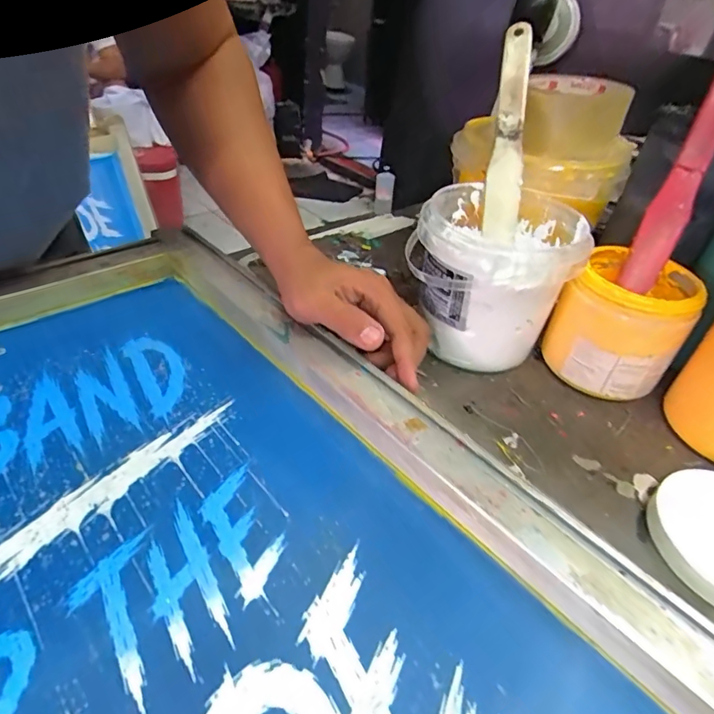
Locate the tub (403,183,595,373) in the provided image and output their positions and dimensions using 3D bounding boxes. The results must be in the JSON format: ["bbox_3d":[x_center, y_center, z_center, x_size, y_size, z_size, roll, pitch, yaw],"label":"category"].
[{"bbox_3d":[0.112,-0.058,0.394,0.116,0.120,0.107,4,39,-3],"label":"tub"}]

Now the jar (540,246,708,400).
[{"bbox_3d":[0.206,-0.023,0.382,0.084,0.097,0.089,4,39,-3],"label":"jar"}]

